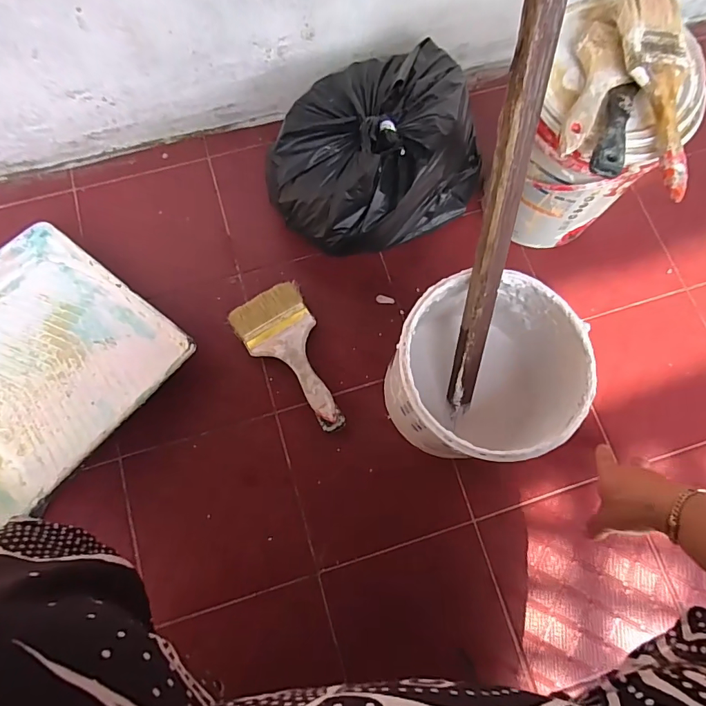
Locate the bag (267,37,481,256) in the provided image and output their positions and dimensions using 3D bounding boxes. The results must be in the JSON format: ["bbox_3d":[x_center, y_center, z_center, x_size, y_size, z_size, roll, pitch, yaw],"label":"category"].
[{"bbox_3d":[0.030,-0.251,0.568,0.281,0.159,0.187,-26,79,-6],"label":"bag"}]

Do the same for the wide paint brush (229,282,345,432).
[{"bbox_3d":[-0.079,0.010,0.571,0.096,0.027,0.204,-26,79,-6],"label":"wide paint brush"}]

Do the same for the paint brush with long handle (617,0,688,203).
[{"bbox_3d":[0.300,-0.253,0.421,0.065,0.017,0.203,-9,91,-3],"label":"paint brush with long handle"}]

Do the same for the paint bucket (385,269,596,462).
[{"bbox_3d":[0.134,0.024,0.476,0.176,0.151,0.175,0,77,-1],"label":"paint bucket"}]

